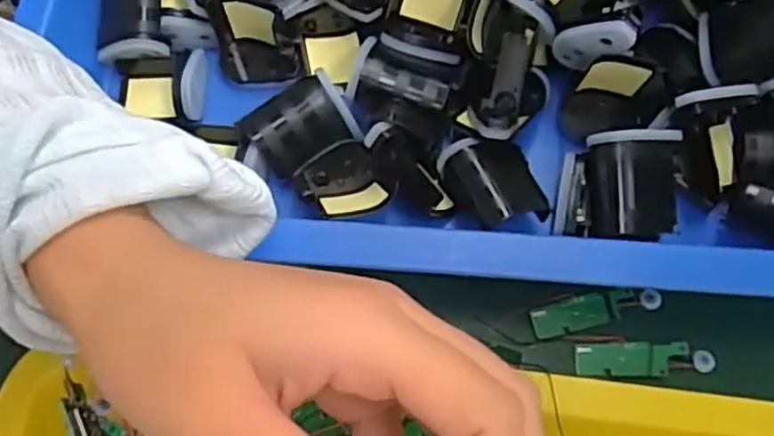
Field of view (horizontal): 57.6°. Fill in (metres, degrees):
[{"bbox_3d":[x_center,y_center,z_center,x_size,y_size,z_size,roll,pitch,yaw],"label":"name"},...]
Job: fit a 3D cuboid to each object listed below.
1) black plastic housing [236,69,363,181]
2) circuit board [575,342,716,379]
[{"bbox_3d":[-0.037,-0.037,0.299,0.042,0.025,0.030,-28,71,-9],"label":"black plastic housing"},{"bbox_3d":[0.101,0.056,0.276,0.052,0.006,0.013,0,69,1],"label":"circuit board"}]

